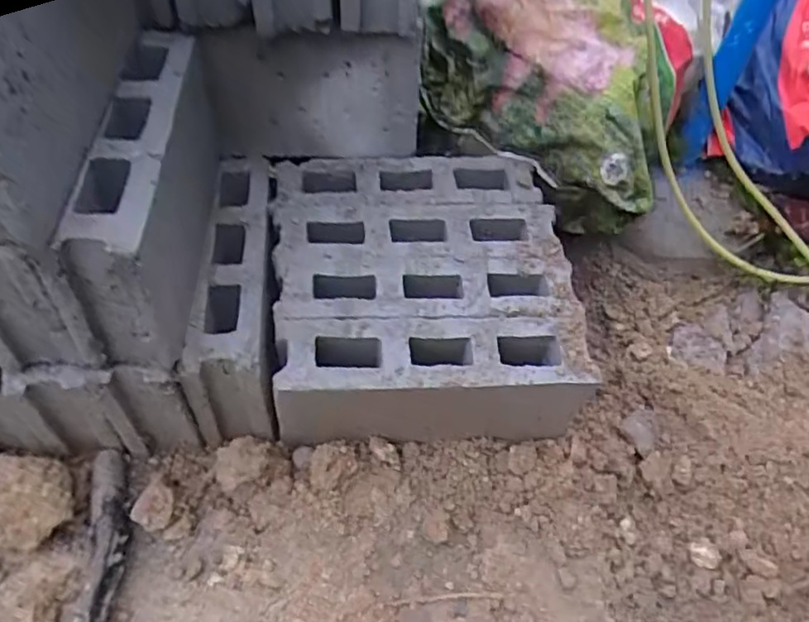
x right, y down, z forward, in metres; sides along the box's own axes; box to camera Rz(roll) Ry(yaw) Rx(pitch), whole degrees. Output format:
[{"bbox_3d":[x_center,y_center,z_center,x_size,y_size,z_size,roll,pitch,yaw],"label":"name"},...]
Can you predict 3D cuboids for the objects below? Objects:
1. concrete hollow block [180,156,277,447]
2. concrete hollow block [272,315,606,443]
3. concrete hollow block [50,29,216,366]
[{"bbox_3d":[-0.237,-0.033,0.923,0.093,0.170,0.374,-4,51,-6],"label":"concrete hollow block"},{"bbox_3d":[0.031,0.103,0.884,0.389,0.201,0.097,-2,51,-4],"label":"concrete hollow block"},{"bbox_3d":[-0.296,-0.140,0.774,0.081,0.204,0.368,-1,51,-4],"label":"concrete hollow block"}]

